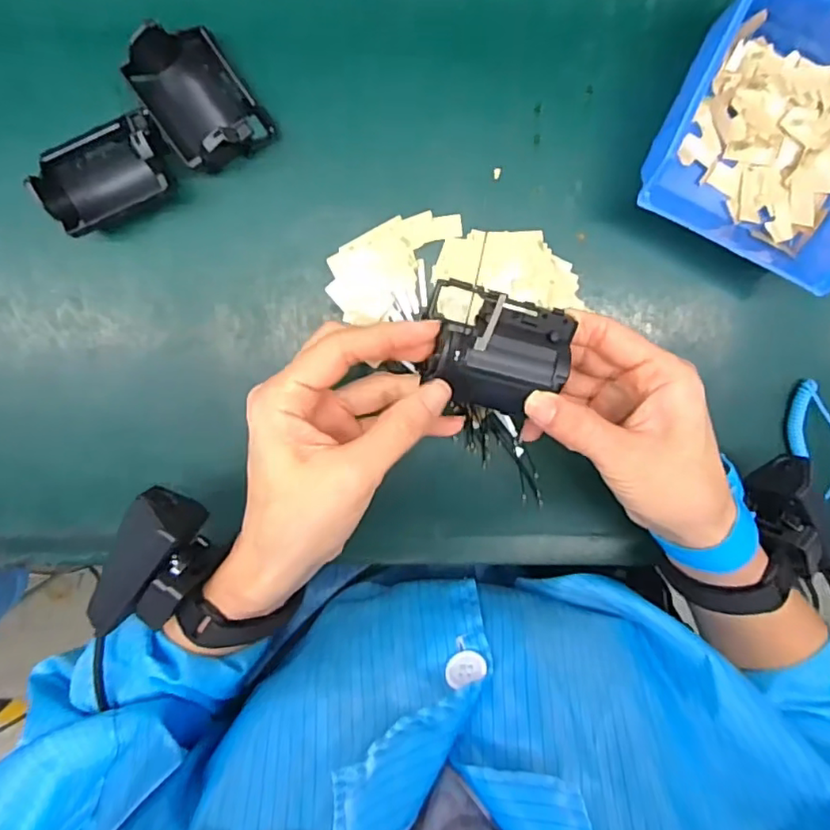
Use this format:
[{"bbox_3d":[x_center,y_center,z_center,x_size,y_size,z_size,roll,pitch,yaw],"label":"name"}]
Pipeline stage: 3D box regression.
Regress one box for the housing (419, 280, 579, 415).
[{"bbox_3d":[0.038,-0.031,0.274,0.069,0.028,0.055,13,76,-11],"label":"housing"}]

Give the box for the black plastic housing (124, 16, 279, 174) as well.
[{"bbox_3d":[-0.120,-0.175,0.328,0.054,0.039,0.075,-37,97,4],"label":"black plastic housing"}]

